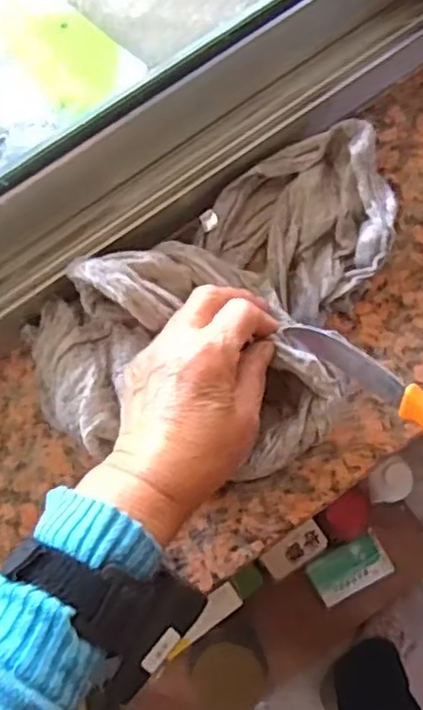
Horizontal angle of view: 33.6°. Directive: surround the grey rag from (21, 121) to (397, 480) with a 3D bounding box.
[{"bbox_3d":[0.021,-0.022,0.442,0.266,0.068,0.160,-36,80,-6],"label":"grey rag"}]

